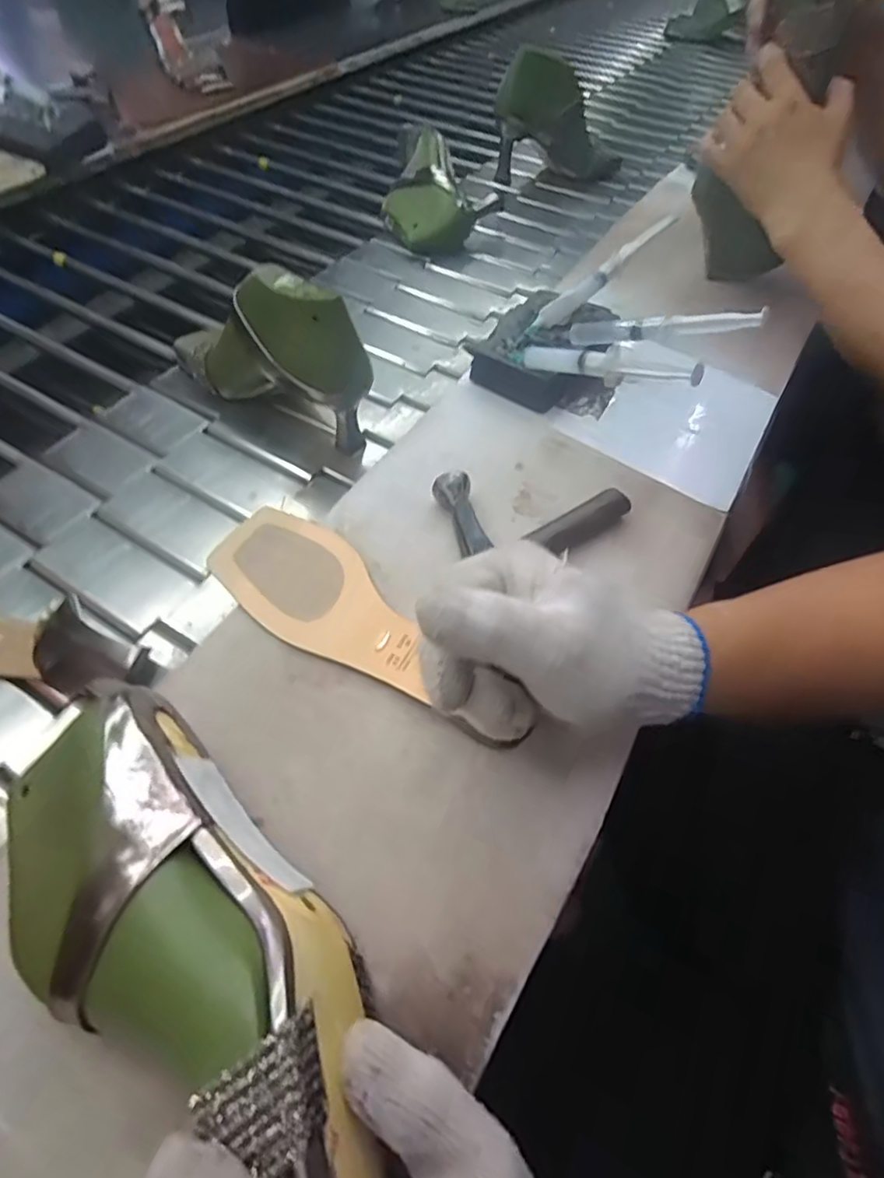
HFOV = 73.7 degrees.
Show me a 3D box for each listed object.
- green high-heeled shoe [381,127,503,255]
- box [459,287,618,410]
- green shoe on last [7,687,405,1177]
[{"bbox_3d":[-0.001,-0.539,0.801,0.152,0.076,0.206,1,55,-2],"label":"green high-heeled shoe"},{"bbox_3d":[0.098,-0.214,0.525,0.102,0.040,0.133,33,60,19],"label":"box"},{"bbox_3d":[-0.101,0.142,0.238,0.231,0.071,0.097,33,59,29],"label":"green shoe on last"}]

